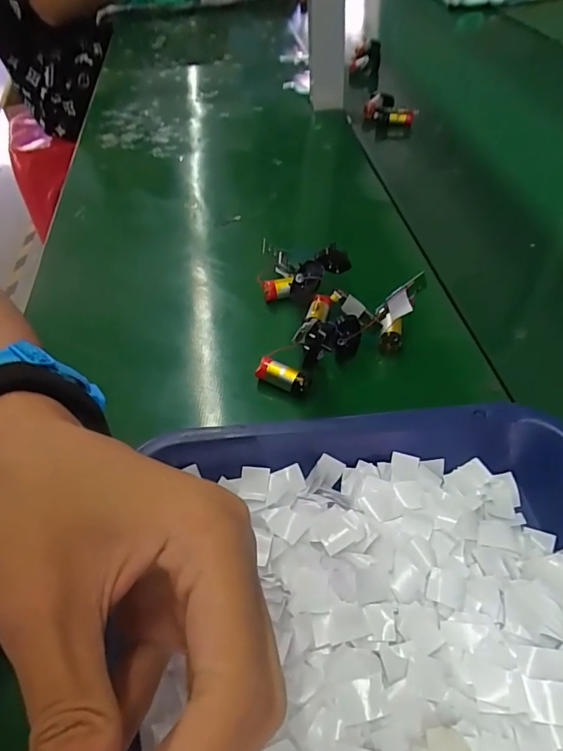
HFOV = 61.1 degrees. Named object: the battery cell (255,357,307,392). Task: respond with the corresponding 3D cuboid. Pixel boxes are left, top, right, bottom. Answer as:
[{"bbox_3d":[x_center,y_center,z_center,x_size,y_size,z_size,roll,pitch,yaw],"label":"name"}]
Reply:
[{"bbox_3d":[0.001,0.000,0.316,0.034,0.015,0.011,17,53,20],"label":"battery cell"}]

